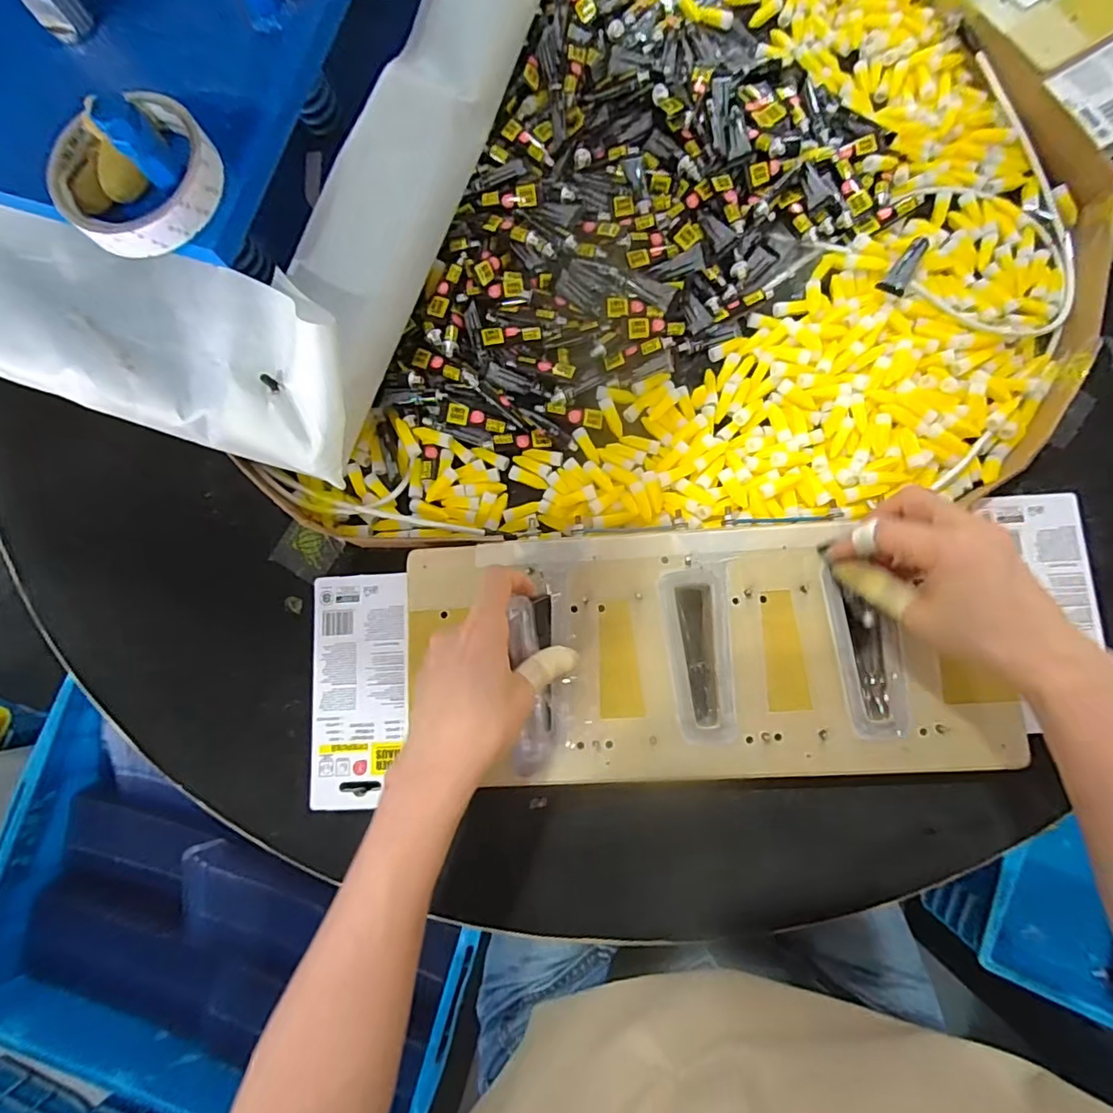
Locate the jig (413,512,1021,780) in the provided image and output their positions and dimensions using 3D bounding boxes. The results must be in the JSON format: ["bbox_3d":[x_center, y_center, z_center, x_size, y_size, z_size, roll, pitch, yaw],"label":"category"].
[{"bbox_3d":[0.093,0.061,0.367,0.382,0.024,0.163,-3,83,2],"label":"jig"}]

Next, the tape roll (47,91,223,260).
[{"bbox_3d":[-0.232,-0.212,0.308,0.084,0.023,0.081,-1,80,4],"label":"tape roll"}]

